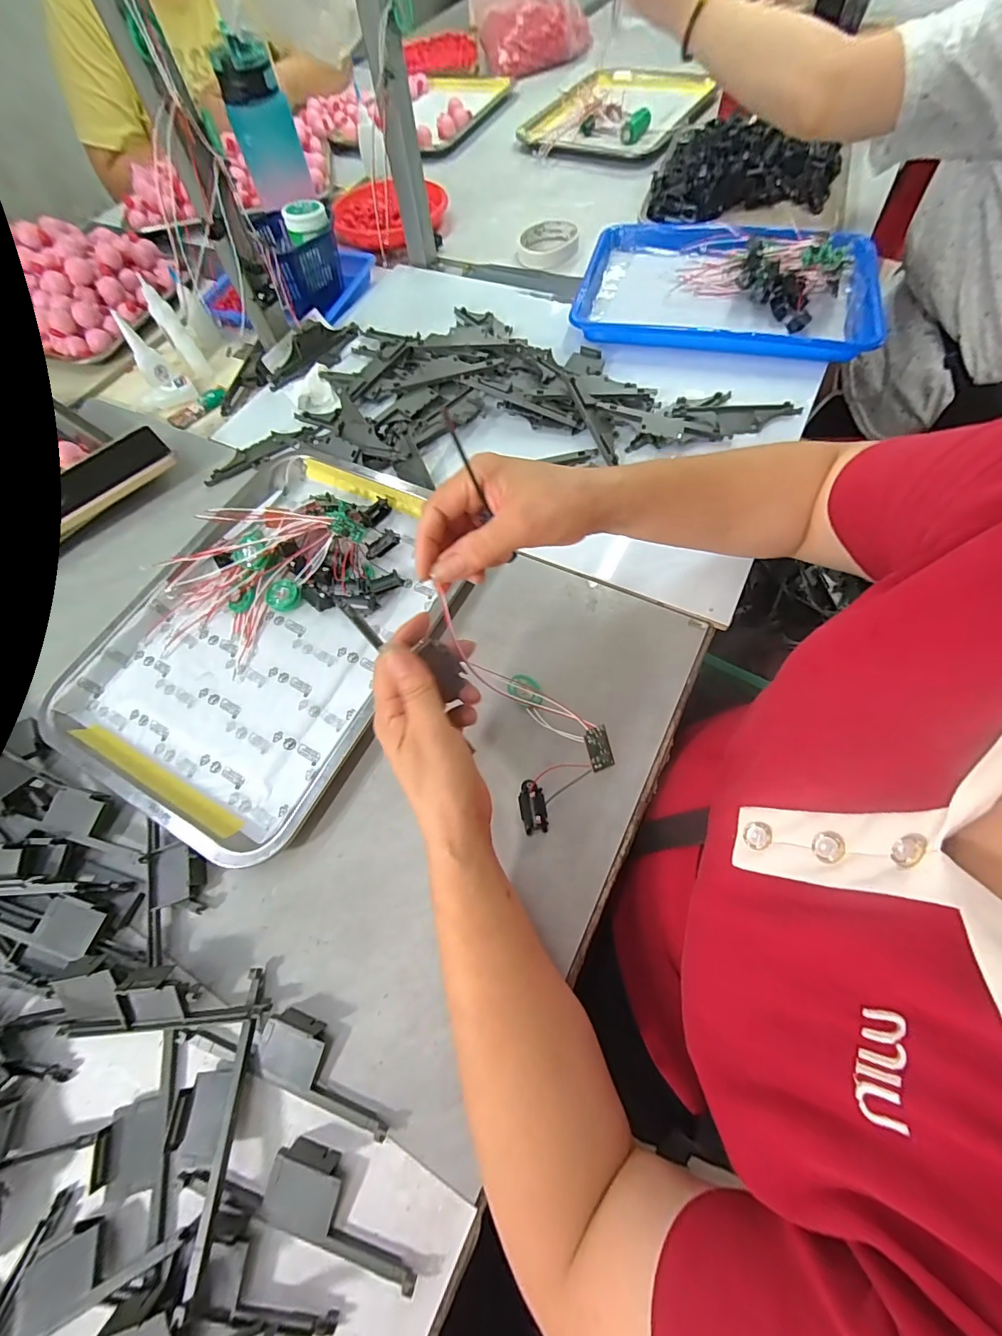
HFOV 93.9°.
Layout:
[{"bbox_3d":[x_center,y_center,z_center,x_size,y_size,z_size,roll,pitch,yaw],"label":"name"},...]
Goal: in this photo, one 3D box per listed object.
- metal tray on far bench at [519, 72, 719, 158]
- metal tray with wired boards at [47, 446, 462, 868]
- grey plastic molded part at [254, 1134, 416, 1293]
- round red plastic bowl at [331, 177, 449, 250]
[{"bbox_3d":[0.221,-0.996,0.830,0.265,0.021,0.366,27,69,15],"label":"metal tray on far bench"},{"bbox_3d":[-0.198,-0.046,0.407,0.265,0.036,0.348,25,69,15],"label":"metal tray with wired boards"},{"bbox_3d":[-0.086,0.293,0.251,0.092,0.008,0.038,16,67,11],"label":"grey plastic molded part"},{"bbox_3d":[-0.181,-0.705,0.714,0.181,0.031,0.187,-1,65,3],"label":"round red plastic bowl"}]

